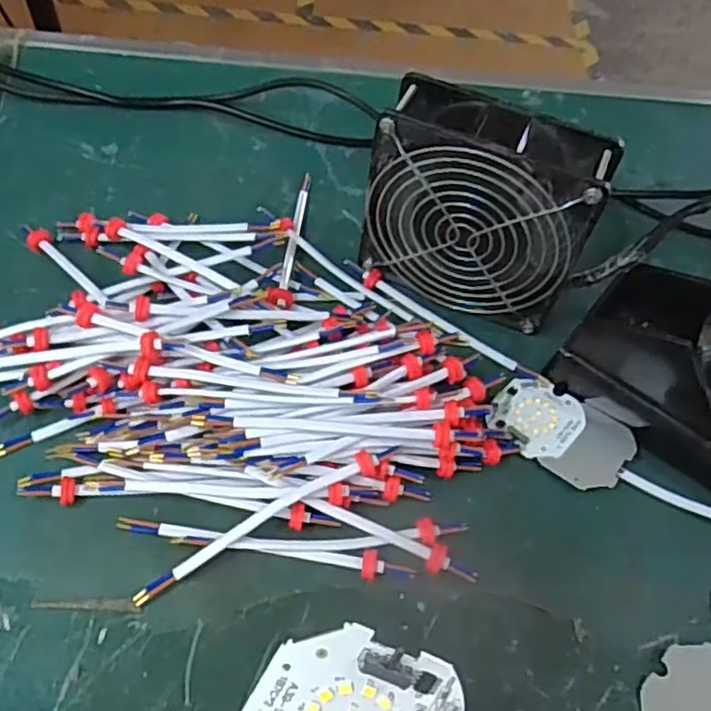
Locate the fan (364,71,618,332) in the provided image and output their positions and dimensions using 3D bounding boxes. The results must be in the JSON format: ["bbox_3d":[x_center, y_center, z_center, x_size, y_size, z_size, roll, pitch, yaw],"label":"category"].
[{"bbox_3d":[0.068,-0.077,0.377,0.117,0.117,0.045,23,57,11],"label":"fan"}]

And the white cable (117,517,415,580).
[{"bbox_3d":[-0.042,0.090,0.319,0.140,0.007,0.011,9,55,1],"label":"white cable"}]

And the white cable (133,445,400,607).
[{"bbox_3d":[-0.041,0.077,0.319,0.134,0.024,0.012,-23,60,-19],"label":"white cable"}]

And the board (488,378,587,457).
[{"bbox_3d":[0.101,0.033,0.373,0.046,0.005,0.044,37,60,19],"label":"board"}]

